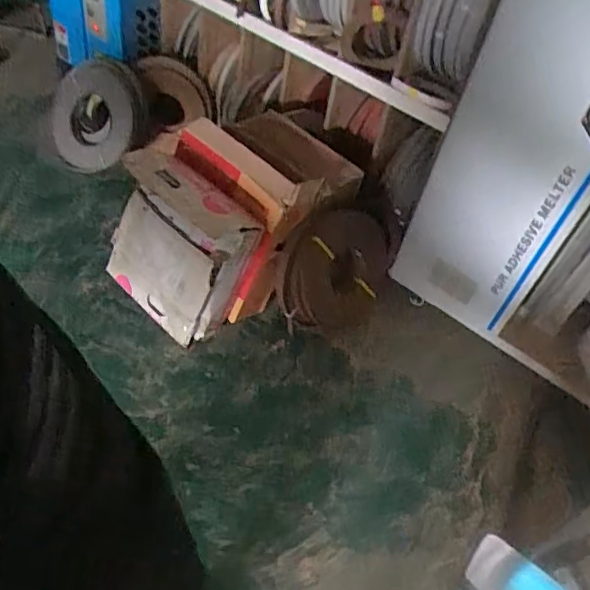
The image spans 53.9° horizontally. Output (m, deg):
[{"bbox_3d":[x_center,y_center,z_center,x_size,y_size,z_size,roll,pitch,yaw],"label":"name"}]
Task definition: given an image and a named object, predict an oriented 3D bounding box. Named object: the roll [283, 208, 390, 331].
[{"bbox_3d":[0.136,-0.067,1.821,0.355,0.371,0.069,-7,16,-19],"label":"roll"}]

